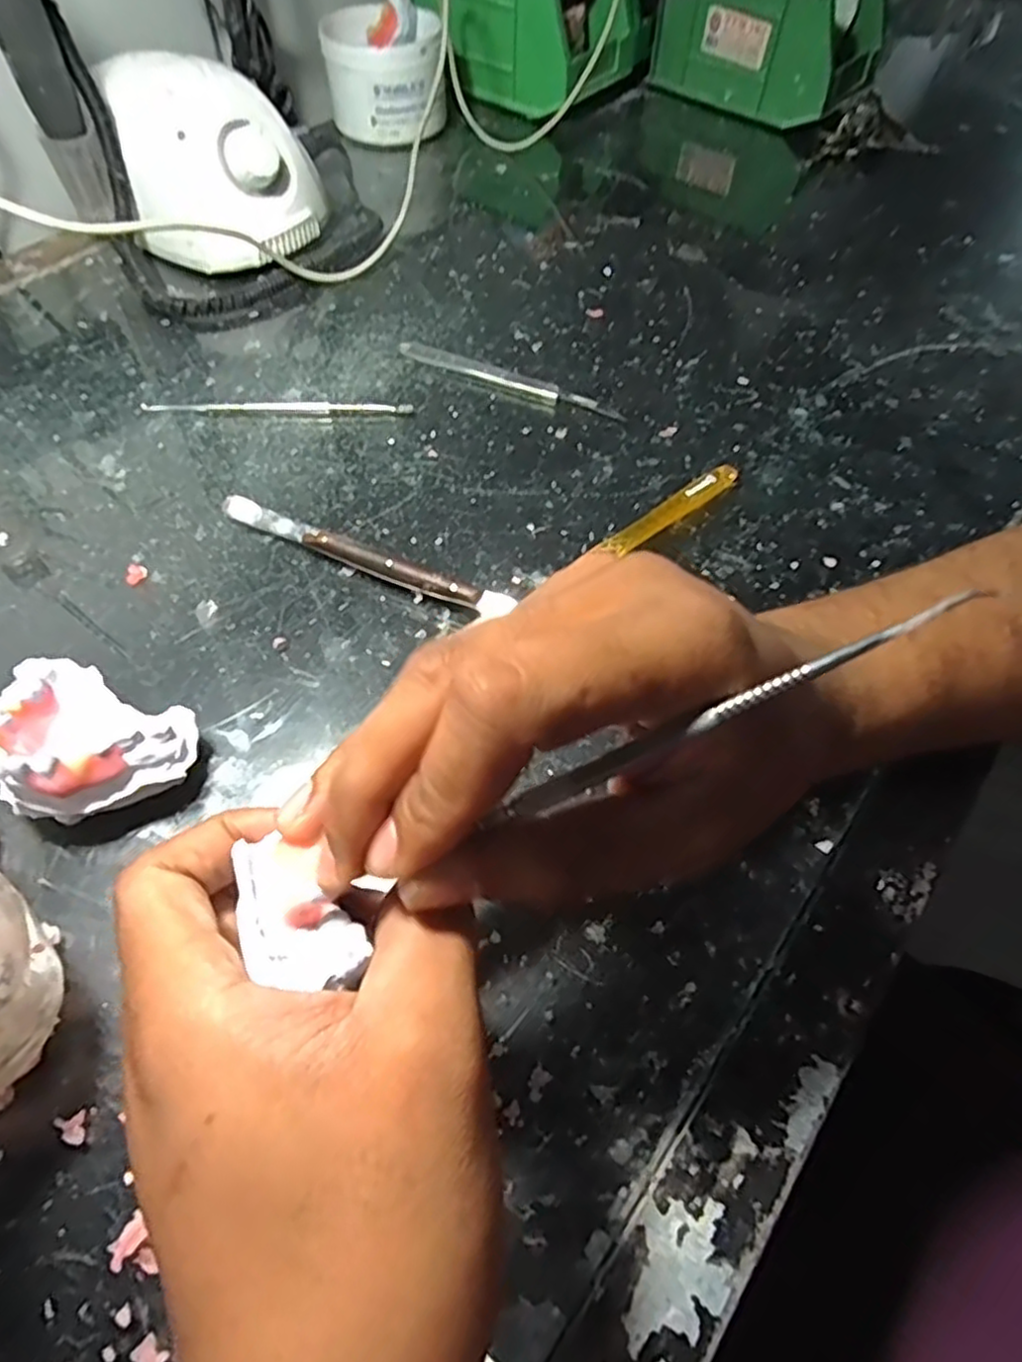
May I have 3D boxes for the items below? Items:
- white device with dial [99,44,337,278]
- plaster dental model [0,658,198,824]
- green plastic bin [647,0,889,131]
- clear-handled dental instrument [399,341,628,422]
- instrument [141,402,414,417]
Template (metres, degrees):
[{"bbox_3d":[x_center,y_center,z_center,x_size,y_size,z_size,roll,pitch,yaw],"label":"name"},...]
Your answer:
[{"bbox_3d":[-0.178,-0.315,0.422,0.116,0.080,0.104,-10,60,-8],"label":"white device with dial"},{"bbox_3d":[-0.152,0.021,0.240,0.069,0.044,0.053,29,62,14],"label":"plaster dental model"},{"bbox_3d":[0.218,-0.550,0.576,0.171,0.080,0.101,37,65,18],"label":"green plastic bin"},{"bbox_3d":[-0.001,-0.170,0.383,0.136,0.006,0.011,22,61,11],"label":"clear-handled dental instrument"},{"bbox_3d":[-0.126,-0.148,0.366,0.143,0.006,0.008,1,59,-2],"label":"instrument"}]

